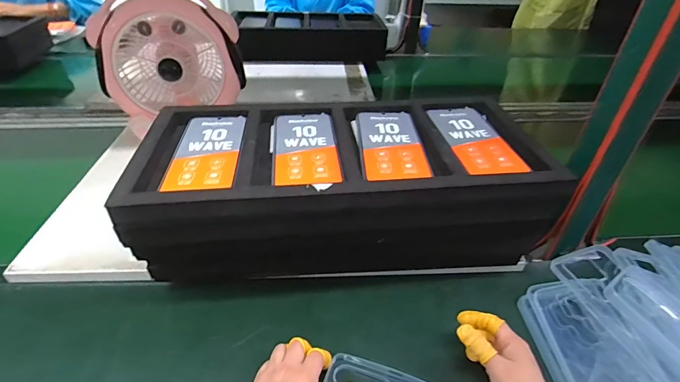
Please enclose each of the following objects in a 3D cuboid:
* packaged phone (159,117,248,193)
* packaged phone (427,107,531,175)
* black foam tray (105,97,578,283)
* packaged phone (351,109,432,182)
[{"bbox_3d":[-0.159,-0.051,0.457,0.076,0.009,0.156,-2,38,-5],"label":"packaged phone"},{"bbox_3d":[0.176,-0.070,0.498,0.076,0.010,0.161,-3,38,-6],"label":"packaged phone"},{"bbox_3d":[0.001,0.004,0.519,0.480,0.174,0.218,-2,38,-6],"label":"black foam tray"},{"bbox_3d":[0.062,-0.063,0.481,0.079,0.012,0.161,-1,38,-3],"label":"packaged phone"}]

